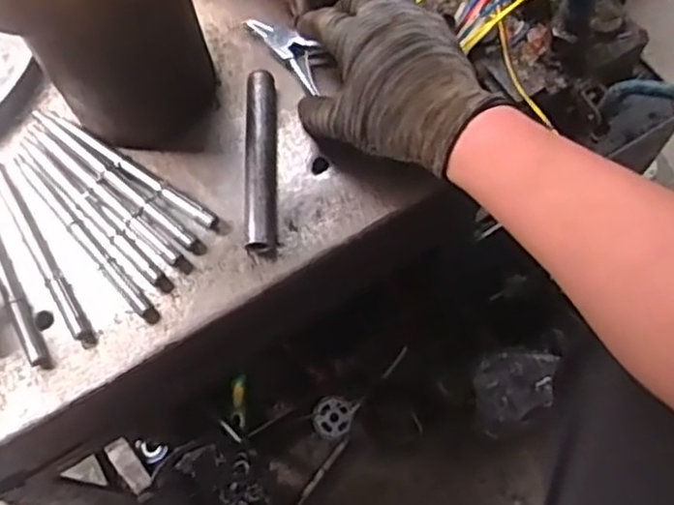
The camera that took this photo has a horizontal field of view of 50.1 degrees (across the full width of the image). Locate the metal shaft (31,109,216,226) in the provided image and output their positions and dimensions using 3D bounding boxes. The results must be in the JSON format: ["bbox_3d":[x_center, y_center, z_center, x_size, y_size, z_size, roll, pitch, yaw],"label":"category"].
[{"bbox_3d":[-0.155,-0.064,0.530,0.162,0.014,0.011,31,73,14],"label":"metal shaft"}]

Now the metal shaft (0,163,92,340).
[{"bbox_3d":[-0.215,-0.006,0.515,0.011,0.010,0.159,-31,70,-9],"label":"metal shaft"}]

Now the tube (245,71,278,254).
[{"bbox_3d":[-0.056,-0.068,0.532,0.021,0.020,0.144,-3,68,2],"label":"tube"}]

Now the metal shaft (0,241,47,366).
[{"bbox_3d":[-0.239,0.007,0.508,0.011,0.009,0.165,-28,70,-8],"label":"metal shaft"}]

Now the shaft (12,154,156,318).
[{"bbox_3d":[-0.182,-0.012,0.518,0.012,0.011,0.165,-41,72,-12],"label":"shaft"}]

